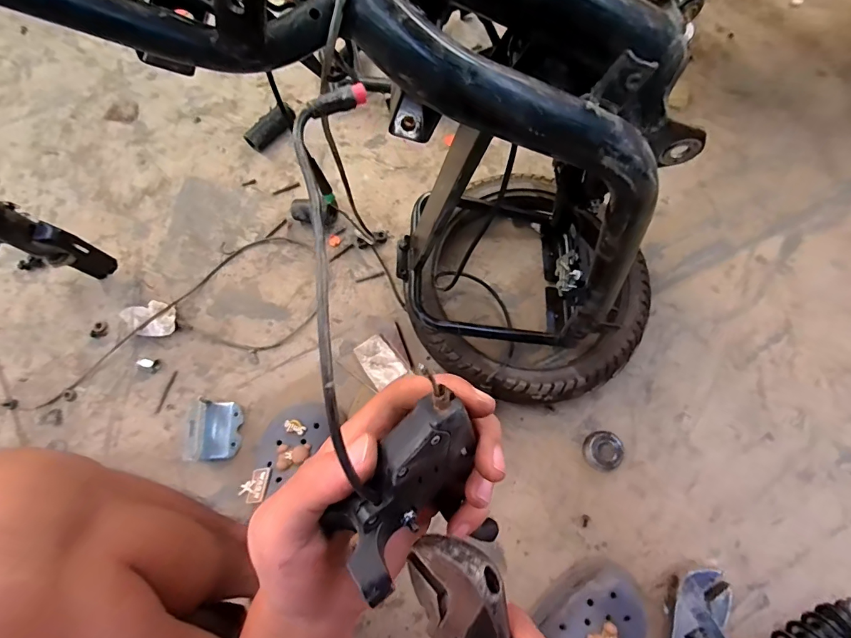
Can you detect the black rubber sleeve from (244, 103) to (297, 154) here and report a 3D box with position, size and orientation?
[{"bbox_3d":[-0.277,-0.343,0.748,0.097,0.025,0.034,-40,78,2],"label":"black rubber sleeve"}]

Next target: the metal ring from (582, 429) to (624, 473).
[{"bbox_3d":[0.255,0.188,0.600,0.049,0.025,0.053,1,73,-2],"label":"metal ring"}]

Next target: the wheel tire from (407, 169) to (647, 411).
[{"bbox_3d":[0.166,-0.042,0.645,0.320,0.071,0.347,1,73,-2],"label":"wheel tire"}]

